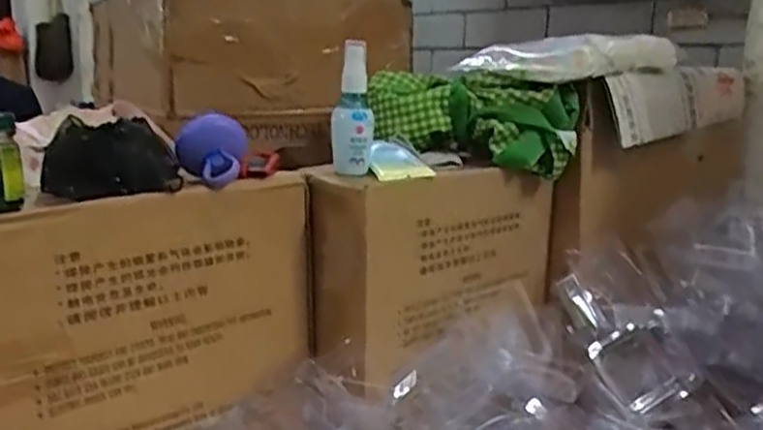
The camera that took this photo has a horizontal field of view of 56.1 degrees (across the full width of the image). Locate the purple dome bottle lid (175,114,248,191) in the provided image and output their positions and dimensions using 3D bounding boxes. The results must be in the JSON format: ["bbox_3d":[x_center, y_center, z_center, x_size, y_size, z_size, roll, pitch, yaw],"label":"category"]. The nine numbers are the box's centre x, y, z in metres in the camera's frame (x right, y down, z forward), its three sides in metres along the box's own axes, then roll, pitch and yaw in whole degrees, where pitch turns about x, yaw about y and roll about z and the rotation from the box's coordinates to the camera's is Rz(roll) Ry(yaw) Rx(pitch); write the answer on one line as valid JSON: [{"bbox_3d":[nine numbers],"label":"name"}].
[{"bbox_3d":[-0.144,-0.056,0.604,0.055,0.055,0.068,-1,13,-13],"label":"purple dome bottle lid"}]

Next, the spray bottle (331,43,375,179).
[{"bbox_3d":[-0.026,-0.095,0.651,0.036,0.118,0.040,2,12,0],"label":"spray bottle"}]

